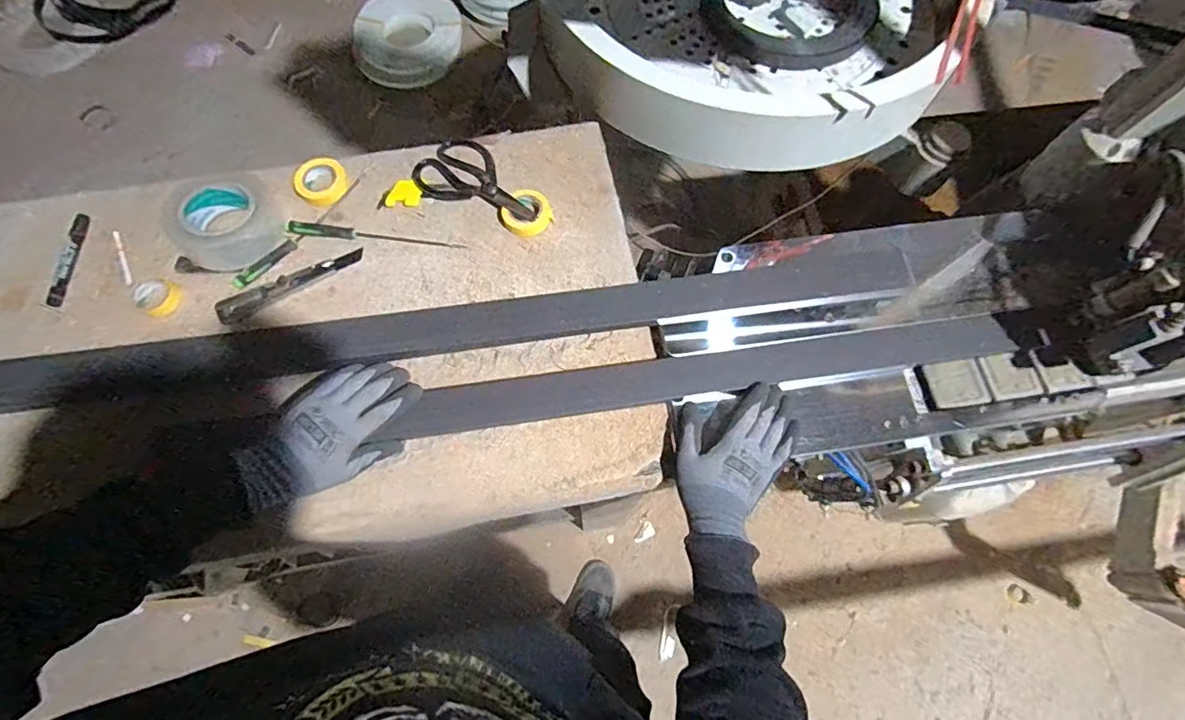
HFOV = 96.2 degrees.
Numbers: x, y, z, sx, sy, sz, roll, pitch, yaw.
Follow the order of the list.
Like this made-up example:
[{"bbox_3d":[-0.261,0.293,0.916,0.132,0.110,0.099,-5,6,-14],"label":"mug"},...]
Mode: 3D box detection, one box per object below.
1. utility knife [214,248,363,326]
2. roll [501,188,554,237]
[{"bbox_3d":[-0.385,-0.099,0.679,0.182,0.014,0.037,-33,75,-12],"label":"utility knife"},{"bbox_3d":[-0.086,-0.194,0.698,0.063,0.012,0.066,1,71,-2],"label":"roll"}]

